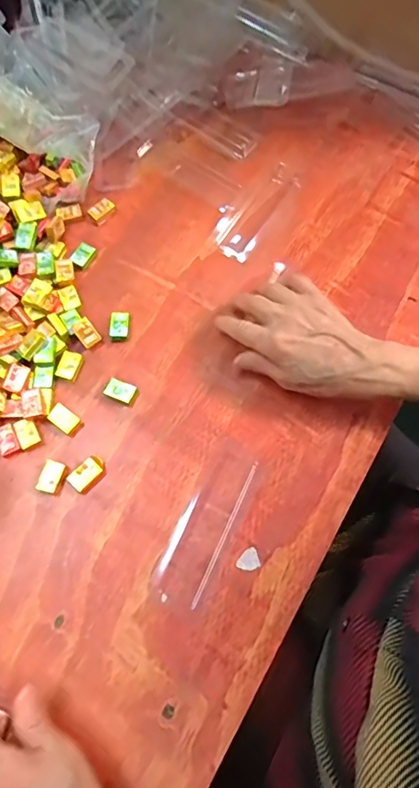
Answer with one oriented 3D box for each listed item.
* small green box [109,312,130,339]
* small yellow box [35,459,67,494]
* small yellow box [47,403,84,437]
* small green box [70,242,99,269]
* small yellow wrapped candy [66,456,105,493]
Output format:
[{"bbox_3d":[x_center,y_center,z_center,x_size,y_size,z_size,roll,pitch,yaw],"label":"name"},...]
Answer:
[{"bbox_3d":[-0.083,-0.063,0.444,0.018,0.007,0.027,2,69,2],"label":"small green box"},{"bbox_3d":[-0.130,0.069,0.394,0.017,0.010,0.026,16,70,7],"label":"small yellow box"},{"bbox_3d":[-0.124,0.023,0.412,0.027,0.010,0.017,34,73,13],"label":"small yellow box"},{"bbox_3d":[-0.125,-0.138,0.473,0.018,0.008,0.027,27,72,11],"label":"small green box"},{"bbox_3d":[-0.101,0.065,0.395,0.018,0.008,0.031,40,75,15],"label":"small yellow wrapped candy"}]

